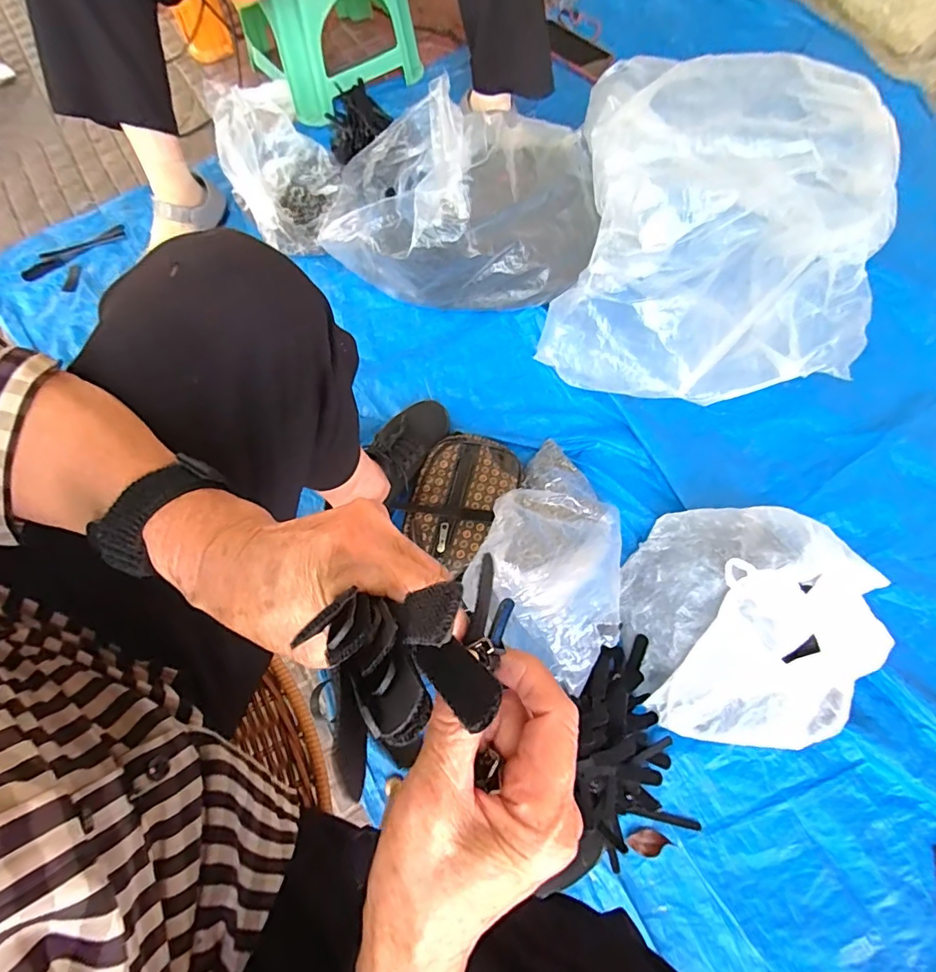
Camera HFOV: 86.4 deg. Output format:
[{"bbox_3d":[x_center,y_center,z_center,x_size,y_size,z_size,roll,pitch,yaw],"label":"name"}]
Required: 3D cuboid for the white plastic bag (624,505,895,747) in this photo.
[{"bbox_3d":[0.338,0.158,0.614,0.237,0.171,0.294,6,72,1],"label":"white plastic bag"}]

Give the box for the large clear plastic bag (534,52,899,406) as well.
[{"bbox_3d":[0.380,-0.378,0.719,0.455,0.222,0.469,12,72,2],"label":"large clear plastic bag"}]

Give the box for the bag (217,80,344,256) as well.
[{"bbox_3d":[-0.308,-0.528,0.830,0.177,0.107,0.255,-21,73,-8],"label":"bag"}]

